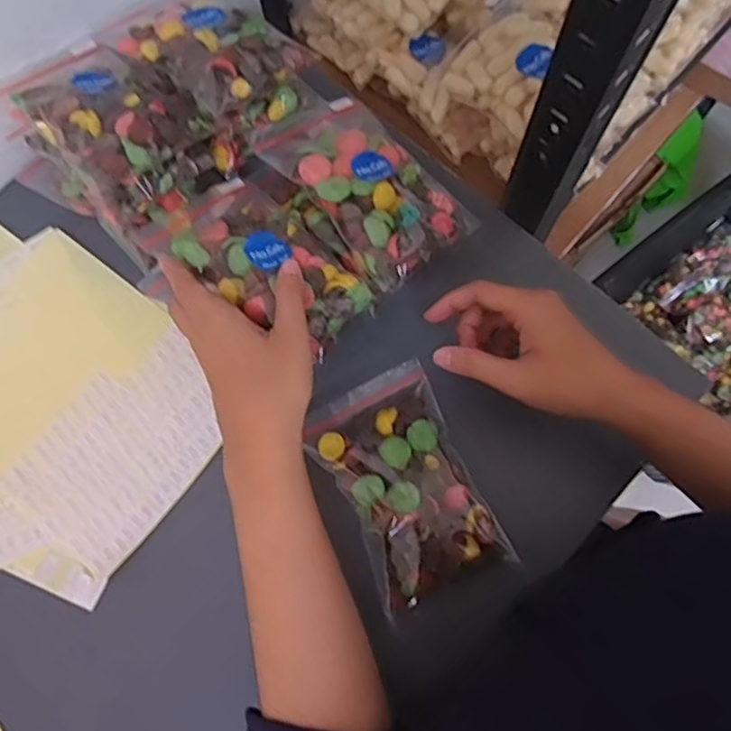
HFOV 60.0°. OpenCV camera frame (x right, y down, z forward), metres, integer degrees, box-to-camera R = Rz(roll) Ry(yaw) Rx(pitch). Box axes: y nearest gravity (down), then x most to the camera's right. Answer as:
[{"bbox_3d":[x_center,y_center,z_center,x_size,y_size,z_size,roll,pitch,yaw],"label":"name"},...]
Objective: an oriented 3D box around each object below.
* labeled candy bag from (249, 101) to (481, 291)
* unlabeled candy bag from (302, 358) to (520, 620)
[{"bbox_3d":[-0.001,-0.127,0.435,0.084,0.035,0.144,-39,78,-8],"label":"labeled candy bag"},{"bbox_3d":[0.025,0.074,0.406,0.087,0.024,0.137,-27,77,-5],"label":"unlabeled candy bag"}]

